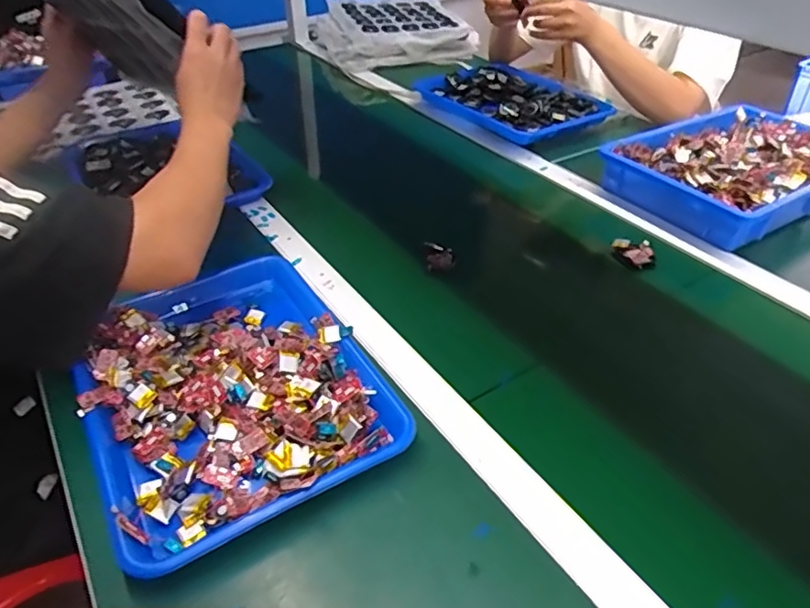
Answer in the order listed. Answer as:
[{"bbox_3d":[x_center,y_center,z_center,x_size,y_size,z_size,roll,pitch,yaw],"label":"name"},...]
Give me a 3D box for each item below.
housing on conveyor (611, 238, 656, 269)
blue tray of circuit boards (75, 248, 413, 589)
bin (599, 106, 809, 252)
[{"bbox_3d":[0.295,-0.067,0.748,0.034,0.023,0.058,-17,42,-19],"label":"housing on conveyor"},{"bbox_3d":[-0.170,0.074,0.567,0.254,0.047,0.329,-21,43,-23],"label":"blue tray of circuit boards"},{"bbox_3d":[0.477,-0.199,0.836,0.334,0.069,0.235,-21,43,-22],"label":"bin"}]

